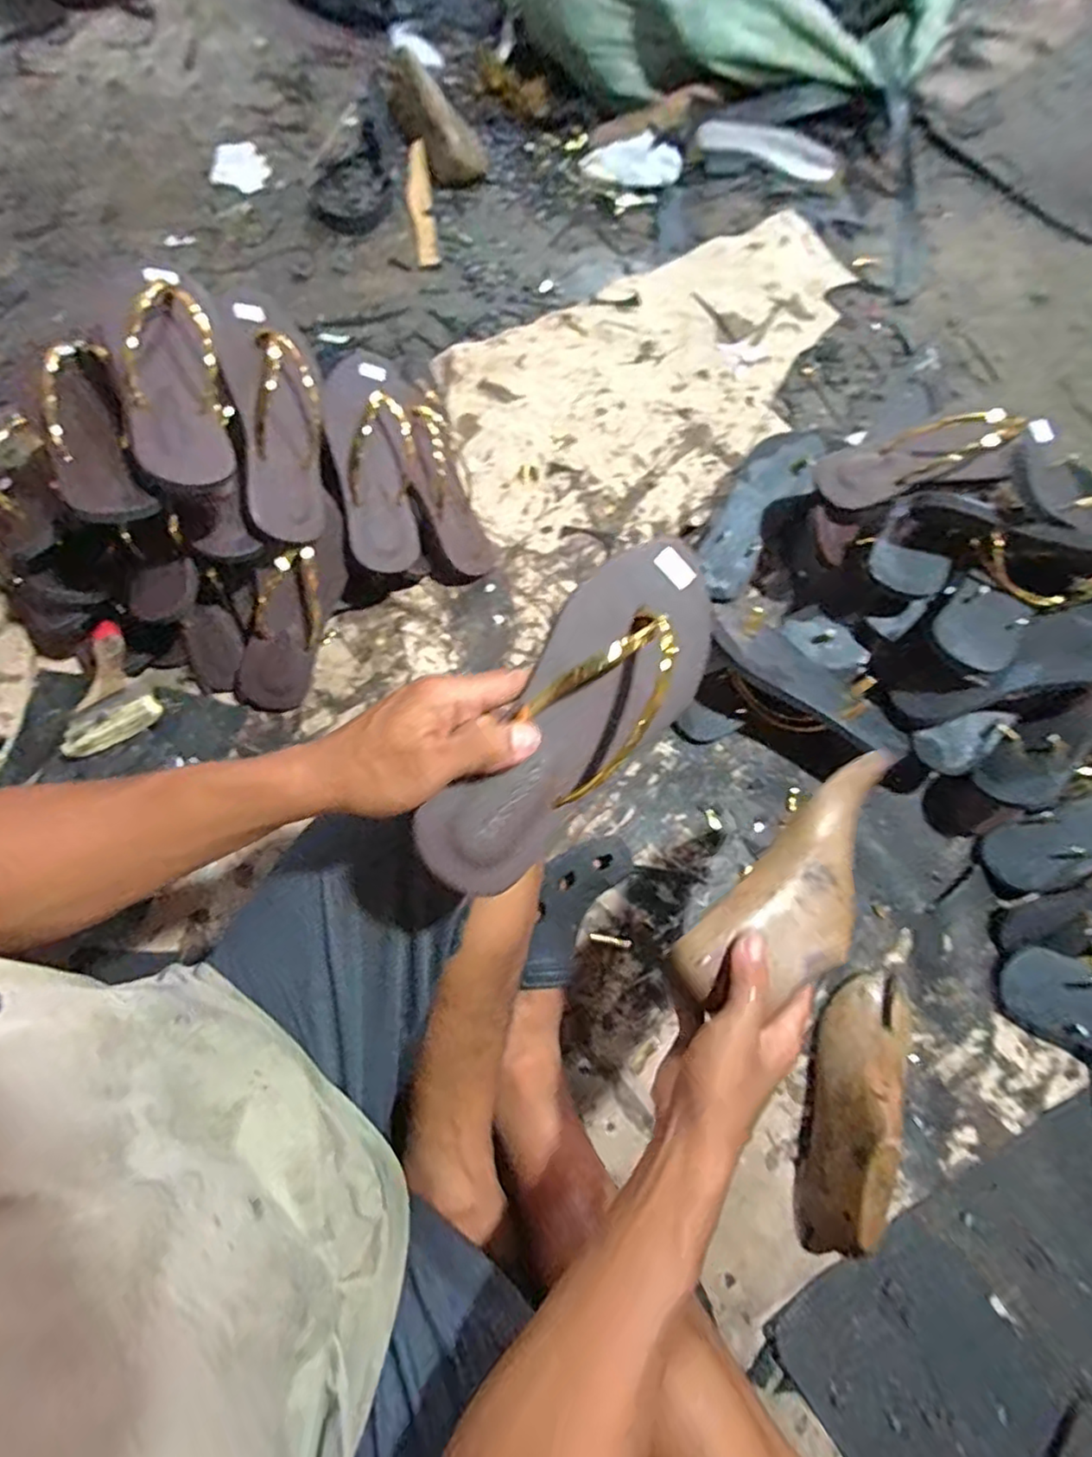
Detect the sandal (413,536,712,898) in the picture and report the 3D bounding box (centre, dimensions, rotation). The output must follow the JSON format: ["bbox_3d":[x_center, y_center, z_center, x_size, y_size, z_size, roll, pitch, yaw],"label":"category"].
[{"bbox_3d":[0.019,-0.010,0.364,0.090,0.060,0.235,45,77,-7],"label":"sandal"}]

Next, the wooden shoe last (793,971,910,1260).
[{"bbox_3d":[0.276,0.332,0.568,0.073,0.081,0.242,25,73,8],"label":"wooden shoe last"}]

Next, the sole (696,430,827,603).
[{"bbox_3d":[0.250,-0.261,0.764,0.076,0.031,0.225,32,89,10],"label":"sole"}]

